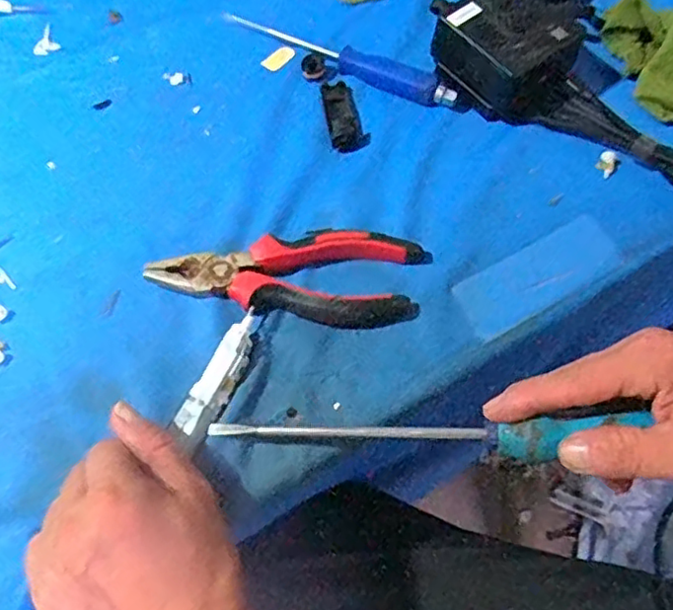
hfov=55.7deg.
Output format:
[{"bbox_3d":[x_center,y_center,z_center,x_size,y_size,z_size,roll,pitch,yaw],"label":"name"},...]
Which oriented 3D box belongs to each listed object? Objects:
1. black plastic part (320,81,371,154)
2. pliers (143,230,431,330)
[{"bbox_3d":[0.005,-0.134,0.452,0.026,0.008,0.055,-12,65,-7],"label":"black plastic part"},{"bbox_3d":[-0.030,-0.018,0.389,0.161,0.024,0.058,4,64,1],"label":"pliers"}]

